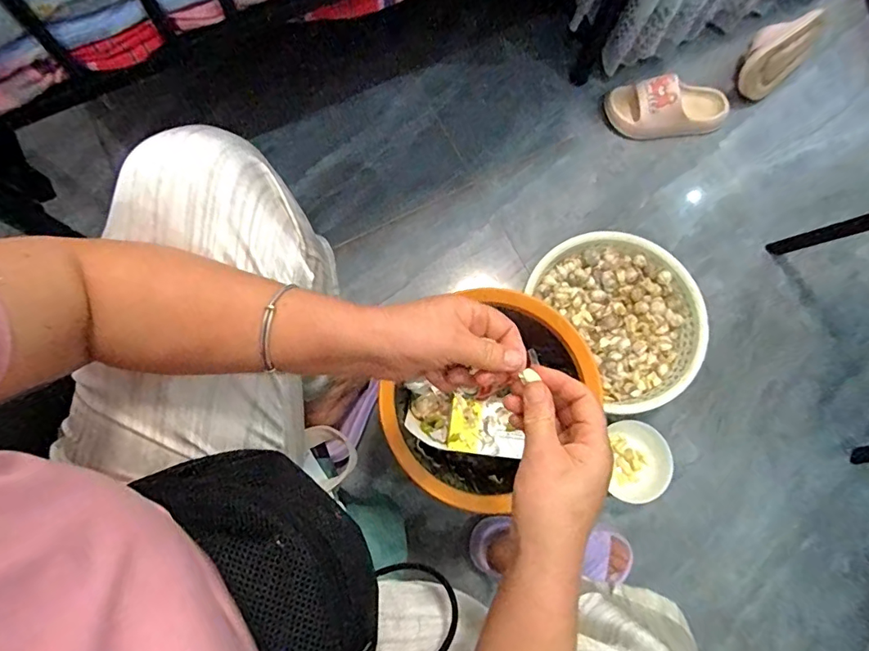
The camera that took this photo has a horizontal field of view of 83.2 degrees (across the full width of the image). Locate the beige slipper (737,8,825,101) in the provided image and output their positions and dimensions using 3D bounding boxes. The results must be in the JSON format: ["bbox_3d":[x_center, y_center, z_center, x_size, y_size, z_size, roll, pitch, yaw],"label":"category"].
[{"bbox_3d":[0.679,-0.543,0.967,0.097,0.092,0.217,42,79,10],"label":"beige slipper"}]

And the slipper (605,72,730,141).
[{"bbox_3d":[0.456,-0.426,0.947,0.231,0.072,0.103,-8,75,-2],"label":"slipper"}]

